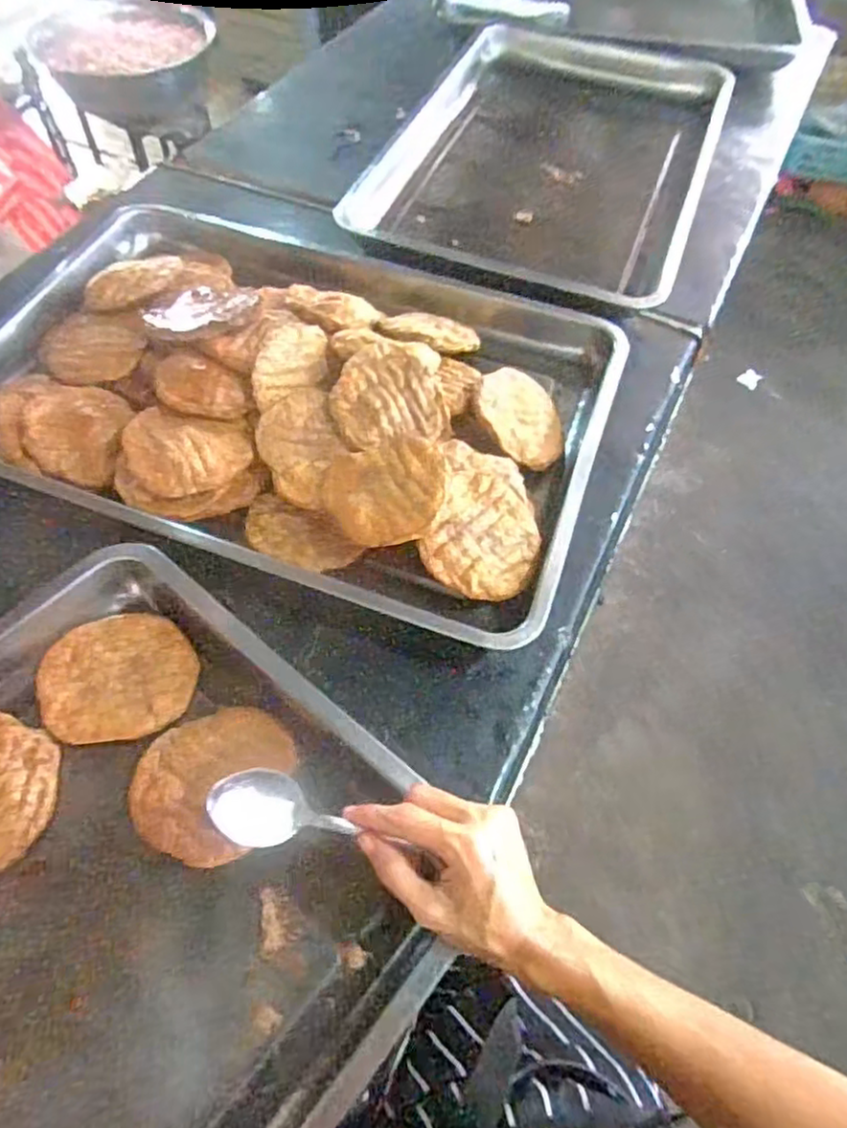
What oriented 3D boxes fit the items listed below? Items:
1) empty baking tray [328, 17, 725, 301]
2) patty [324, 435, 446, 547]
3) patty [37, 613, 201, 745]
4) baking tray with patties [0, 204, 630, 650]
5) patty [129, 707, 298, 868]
[{"bbox_3d":[0.176,-0.566,0.892,0.393,0.055,0.567,20,60,7],"label":"empty baking tray"},{"bbox_3d":[-0.030,-0.061,0.536,0.098,0.015,0.092,-5,72,16],"label":"patty"},{"bbox_3d":[-0.233,0.085,0.506,0.111,0.015,0.100,-4,60,-7],"label":"patty"},{"bbox_3d":[-0.122,-0.185,0.632,0.586,0.078,0.423,17,60,5],"label":"baking tray with patties"},{"bbox_3d":[-0.151,0.151,0.475,0.097,0.011,0.109,26,61,10],"label":"patty"}]

